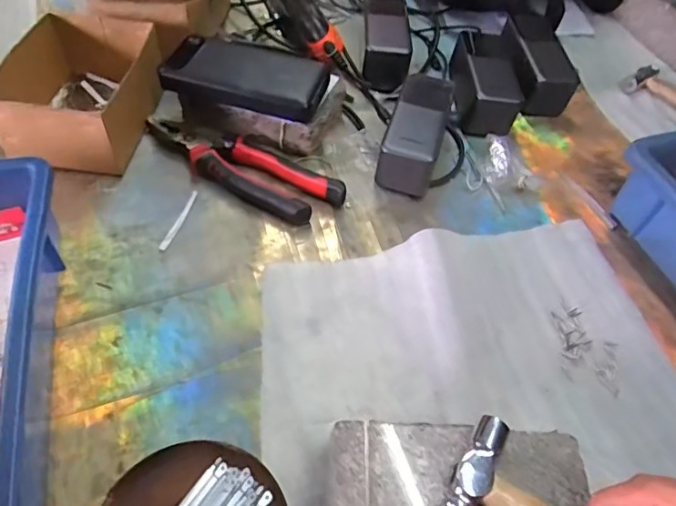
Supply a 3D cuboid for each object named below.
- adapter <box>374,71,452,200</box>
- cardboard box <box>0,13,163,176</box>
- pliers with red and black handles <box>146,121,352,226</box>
[{"bbox_3d":[0.081,-0.121,0.520,0.056,0.056,0.132,17,54,6],"label":"adapter"},{"bbox_3d":[-0.250,-0.166,0.514,0.113,0.081,0.179,7,53,-1],"label":"cardboard box"},{"bbox_3d":[-0.090,-0.086,0.497,0.203,0.028,0.071,27,56,13],"label":"pliers with red and black handles"}]

